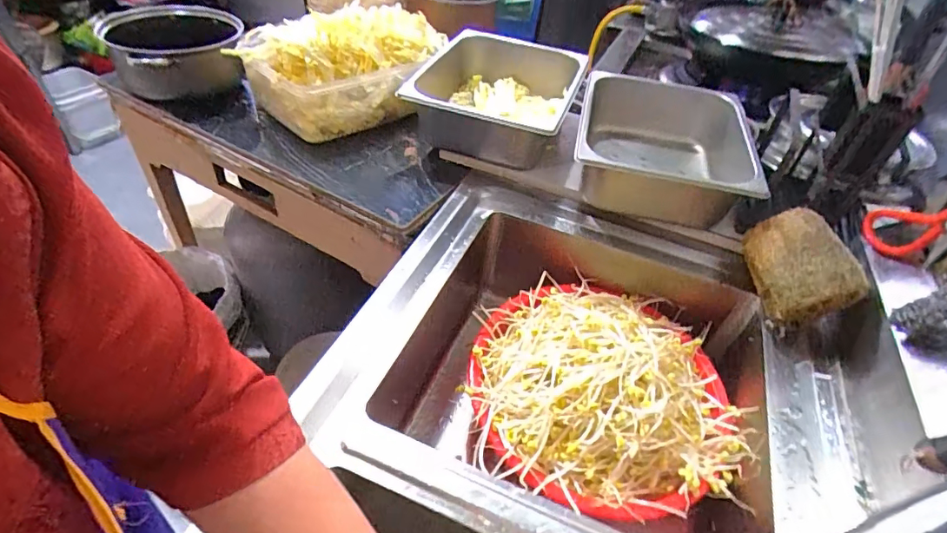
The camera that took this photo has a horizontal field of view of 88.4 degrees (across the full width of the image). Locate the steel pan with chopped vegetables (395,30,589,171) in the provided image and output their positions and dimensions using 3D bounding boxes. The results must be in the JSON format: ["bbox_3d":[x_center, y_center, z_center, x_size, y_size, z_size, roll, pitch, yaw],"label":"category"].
[{"bbox_3d":[0.026,-0.315,0.872,0.290,0.116,0.316,16,44,9],"label":"steel pan with chopped vegetables"}]

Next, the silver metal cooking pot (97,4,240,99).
[{"bbox_3d":[-0.559,-0.409,0.907,0.231,0.098,0.245,-7,45,-15],"label":"silver metal cooking pot"}]

